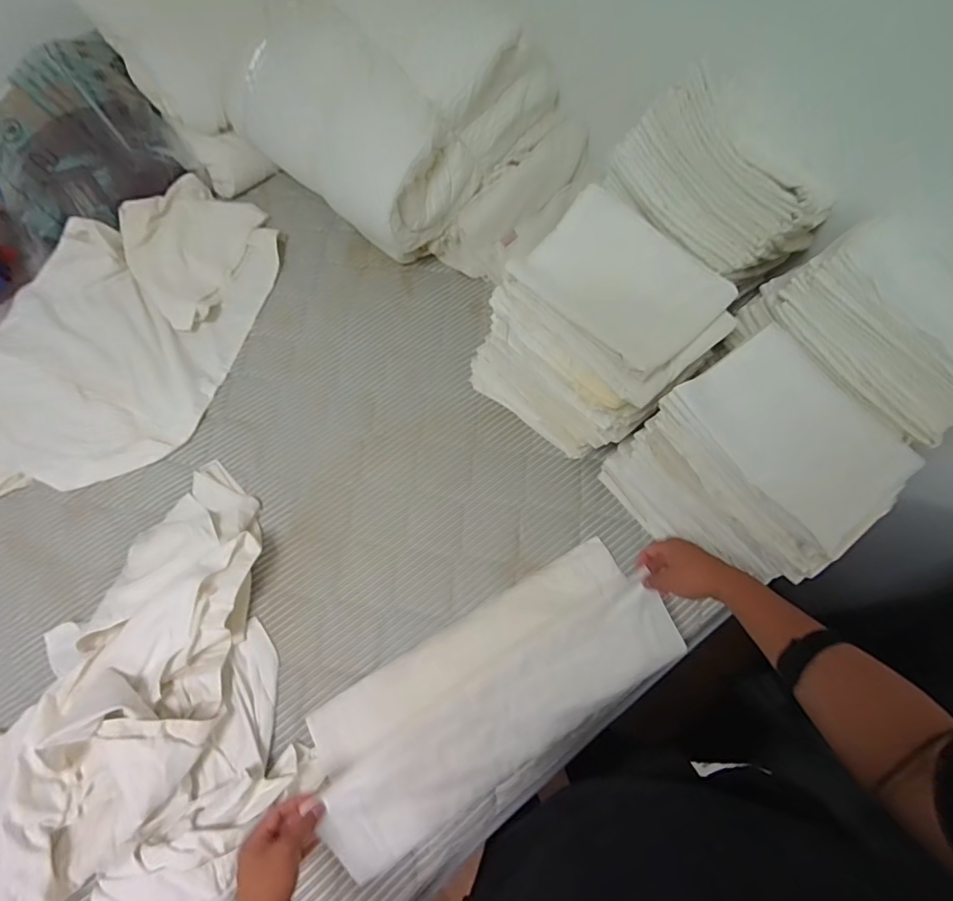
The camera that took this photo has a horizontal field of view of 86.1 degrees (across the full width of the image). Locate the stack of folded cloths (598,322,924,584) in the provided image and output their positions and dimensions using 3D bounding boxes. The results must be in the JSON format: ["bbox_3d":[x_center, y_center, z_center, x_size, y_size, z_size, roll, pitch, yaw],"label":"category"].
[{"bbox_3d":[0.413,0.024,0.779,0.258,0.305,0.297,-34,70,-13],"label":"stack of folded cloths"}]

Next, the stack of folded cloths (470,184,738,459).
[{"bbox_3d":[0.178,-0.179,0.861,0.344,0.353,0.212,39,73,17],"label":"stack of folded cloths"}]

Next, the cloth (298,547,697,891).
[{"bbox_3d":[0.027,0.337,0.734,0.518,0.125,0.209,-30,69,-13],"label":"cloth"}]

